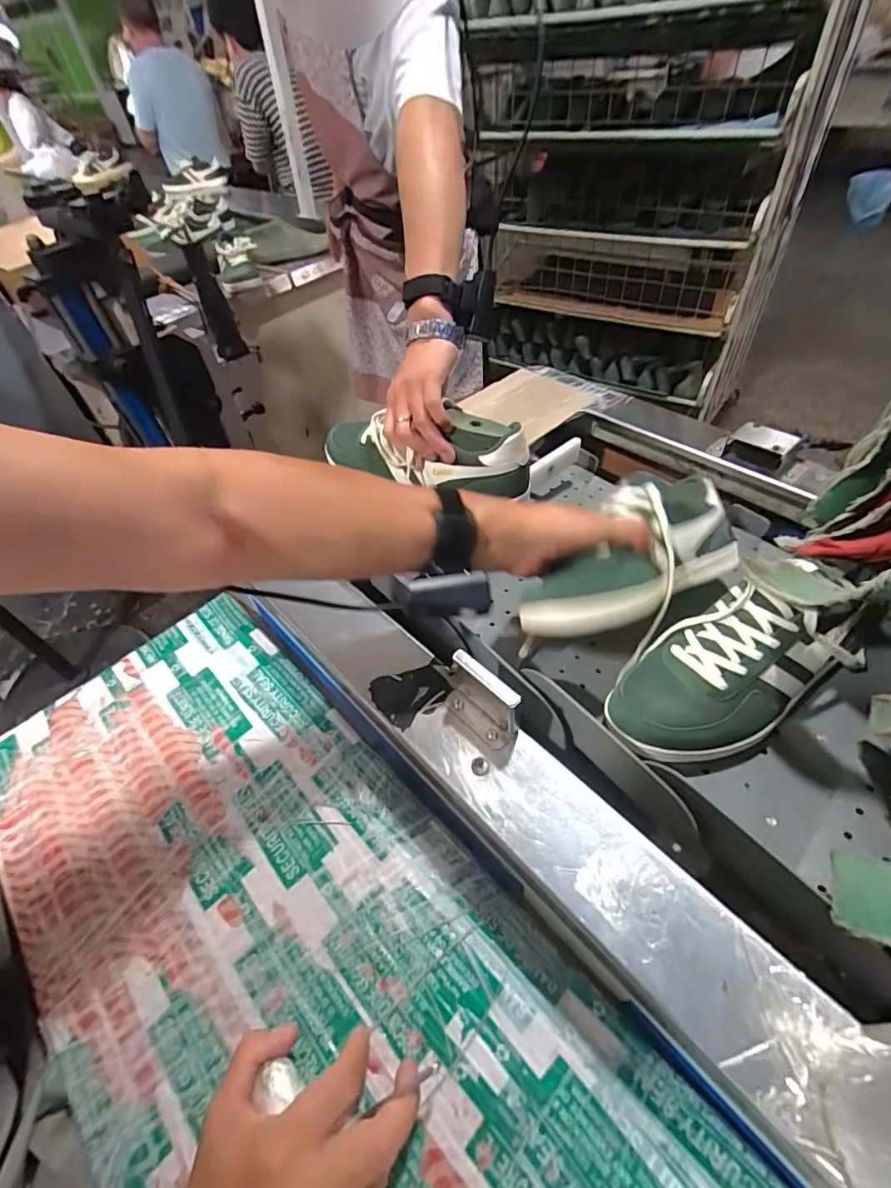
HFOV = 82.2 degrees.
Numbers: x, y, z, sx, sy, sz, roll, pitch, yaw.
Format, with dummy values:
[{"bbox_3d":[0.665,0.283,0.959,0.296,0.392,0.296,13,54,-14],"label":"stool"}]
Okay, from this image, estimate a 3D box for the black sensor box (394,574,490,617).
[{"bbox_3d":[-0.002,0.001,0.421,0.075,0.028,0.027,-7,49,1],"label":"black sensor box"}]

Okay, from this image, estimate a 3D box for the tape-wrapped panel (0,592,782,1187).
[{"bbox_3d":[-0.112,0.306,0.390,0.317,0.016,0.806,-38,56,-26],"label":"tape-wrapped panel"}]

